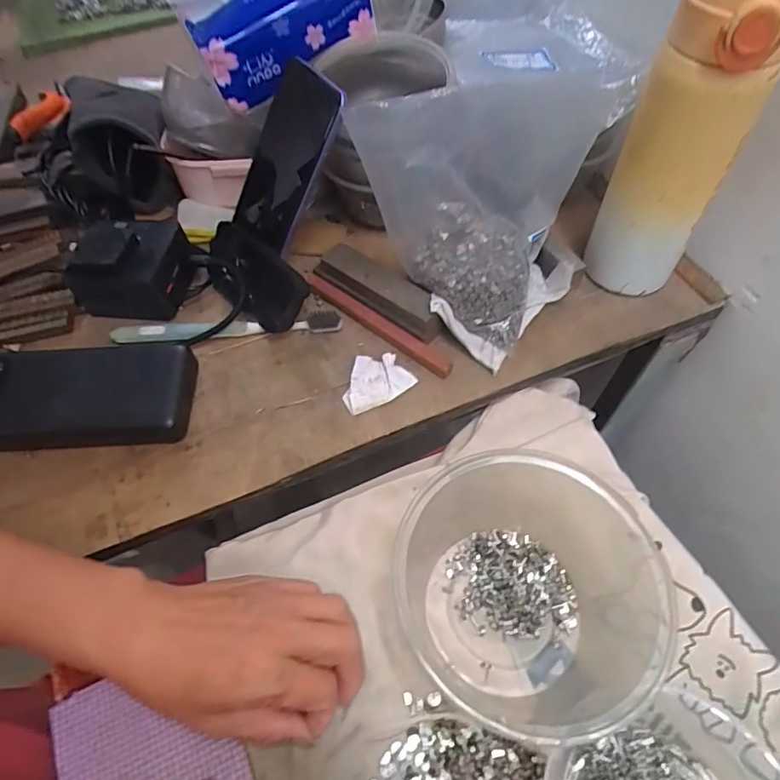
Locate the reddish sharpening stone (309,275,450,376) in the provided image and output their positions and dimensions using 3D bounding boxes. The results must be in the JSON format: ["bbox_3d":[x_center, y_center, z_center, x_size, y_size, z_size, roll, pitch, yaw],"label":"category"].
[{"bbox_3d":[-0.014,-0.055,0.398,0.150,0.010,0.014,35,65,22],"label":"reddish sharpening stone"}]

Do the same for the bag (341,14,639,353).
[{"bbox_3d":[0.071,-0.147,0.369,0.126,0.156,0.147,24,62,17],"label":"bag"}]

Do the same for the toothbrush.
[{"bbox_3d":[-0.130,-0.049,0.405,0.179,0.011,0.018,-4,57,0],"label":"toothbrush"}]

